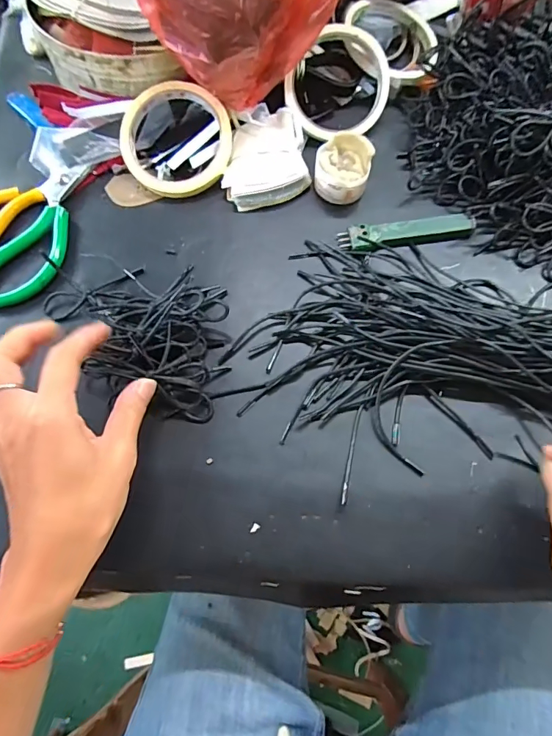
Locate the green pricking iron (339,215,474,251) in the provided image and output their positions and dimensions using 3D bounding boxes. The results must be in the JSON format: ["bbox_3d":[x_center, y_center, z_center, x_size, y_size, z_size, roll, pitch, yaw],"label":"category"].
[{"bbox_3d":[0.106,-0.109,0.354,0.105,0.011,0.020,-3,70,0],"label":"green pricking iron"}]

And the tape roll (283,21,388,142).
[{"bbox_3d":[0.054,-0.249,0.387,0.092,0.013,0.092,-1,102,-4],"label":"tape roll"}]

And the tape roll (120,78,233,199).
[{"bbox_3d":[-0.084,-0.195,0.375,0.091,0.016,0.095,0,98,-1],"label":"tape roll"}]

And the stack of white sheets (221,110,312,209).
[{"bbox_3d":[-0.012,-0.179,0.380,0.072,0.023,0.076,-14,69,-3],"label":"stack of white sheets"}]

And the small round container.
[{"bbox_3d":[0.055,-0.165,0.364,0.044,0.044,0.046,0,70,1],"label":"small round container"}]

